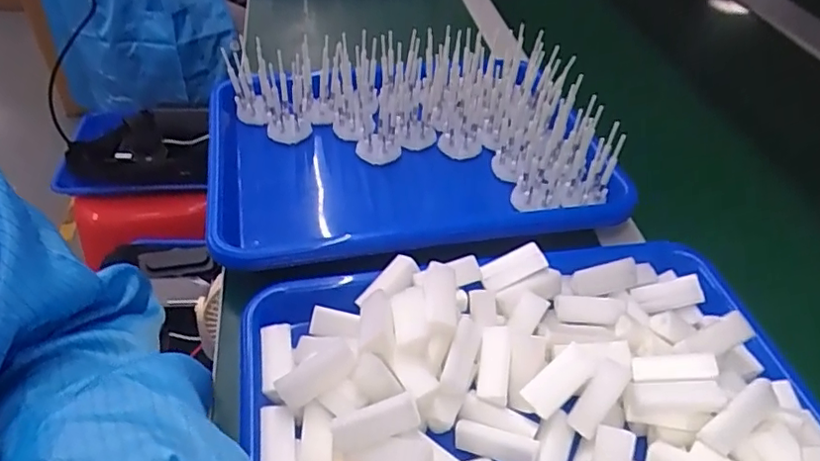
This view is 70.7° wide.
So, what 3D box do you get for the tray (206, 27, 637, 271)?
[{"bbox_3d":[-0.003,-0.081,0.482,0.325,0.086,0.217,-7,44,-13],"label":"tray"}]

